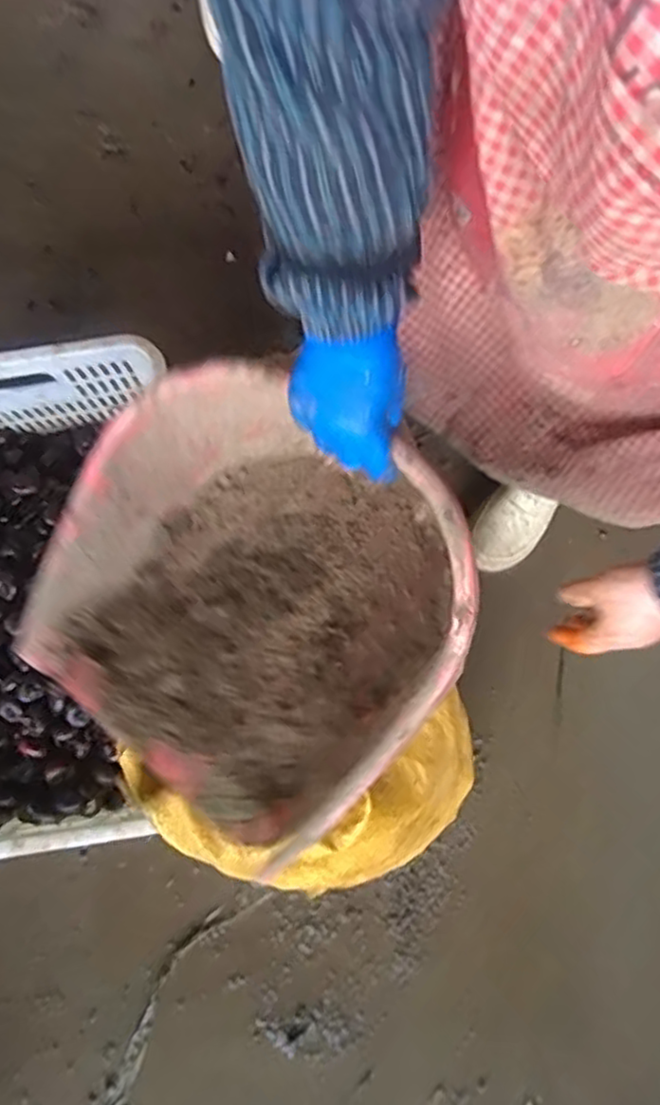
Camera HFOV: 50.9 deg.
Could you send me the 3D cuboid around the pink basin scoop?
[{"bbox_3d":[-0.076,0.033,0.598,0.346,0.213,0.332,30,79,7],"label":"pink basin scoop"}]

